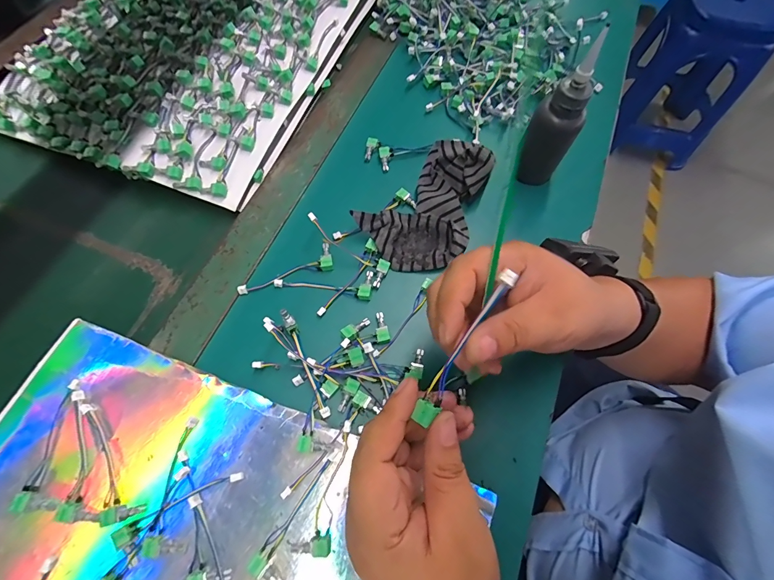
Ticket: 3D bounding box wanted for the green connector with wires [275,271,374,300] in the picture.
[{"bbox_3d":[-0.059,-0.002,0.336,0.093,0.011,0.028,-4,69,-5],"label":"green connector with wires"}]

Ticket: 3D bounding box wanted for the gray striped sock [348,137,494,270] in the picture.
[{"bbox_3d":[0.057,-0.093,0.362,0.100,0.033,0.170,41,72,15],"label":"gray striped sock"}]

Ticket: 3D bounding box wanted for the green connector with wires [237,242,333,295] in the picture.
[{"bbox_3d":[-0.099,-0.021,0.344,0.093,0.008,0.028,-17,71,-9],"label":"green connector with wires"}]

